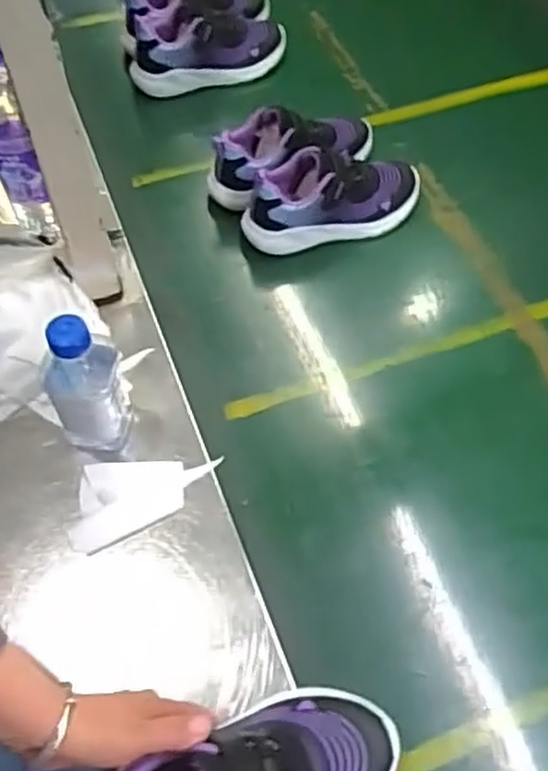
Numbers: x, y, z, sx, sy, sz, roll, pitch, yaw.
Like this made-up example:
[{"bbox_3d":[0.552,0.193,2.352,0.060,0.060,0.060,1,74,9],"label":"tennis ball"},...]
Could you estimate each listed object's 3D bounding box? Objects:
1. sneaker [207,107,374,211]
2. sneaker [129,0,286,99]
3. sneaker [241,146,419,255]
[{"bbox_3d":[0.026,-0.281,0.838,0.215,0.079,0.087,-19,62,-10],"label":"sneaker"},{"bbox_3d":[-0.088,-0.452,0.937,0.213,0.095,0.085,-20,62,-10],"label":"sneaker"},{"bbox_3d":[0.069,-0.216,0.820,0.216,0.110,0.073,-15,62,-8],"label":"sneaker"}]

